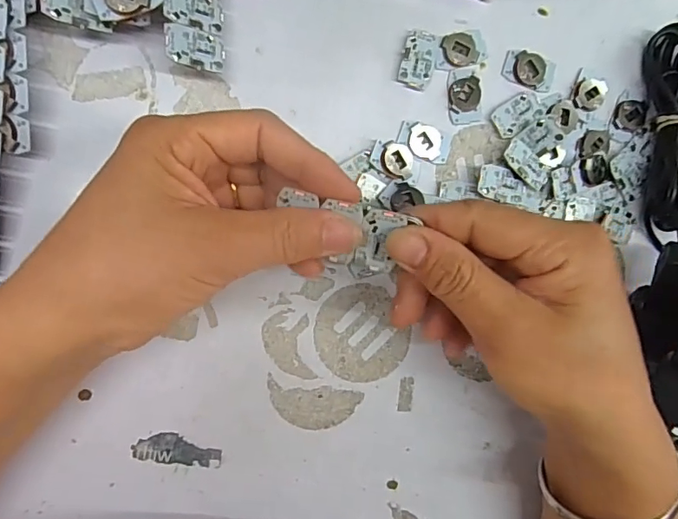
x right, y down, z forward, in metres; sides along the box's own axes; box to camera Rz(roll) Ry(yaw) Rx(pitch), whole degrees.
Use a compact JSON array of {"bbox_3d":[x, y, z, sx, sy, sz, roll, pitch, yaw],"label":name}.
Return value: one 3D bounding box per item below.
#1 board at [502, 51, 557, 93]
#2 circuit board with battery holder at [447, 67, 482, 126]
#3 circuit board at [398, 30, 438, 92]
[{"bbox_3d":[0.108,-0.106,0.277,0.030,0.006,0.019,12,91,-9],"label":"board"},{"bbox_3d":[0.071,-0.092,0.272,0.019,0.004,0.031,-1,93,-8],"label":"circuit board with battery holder"},{"bbox_3d":[0.043,-0.109,0.267,0.019,0.004,0.030,12,91,-9],"label":"circuit board"}]

